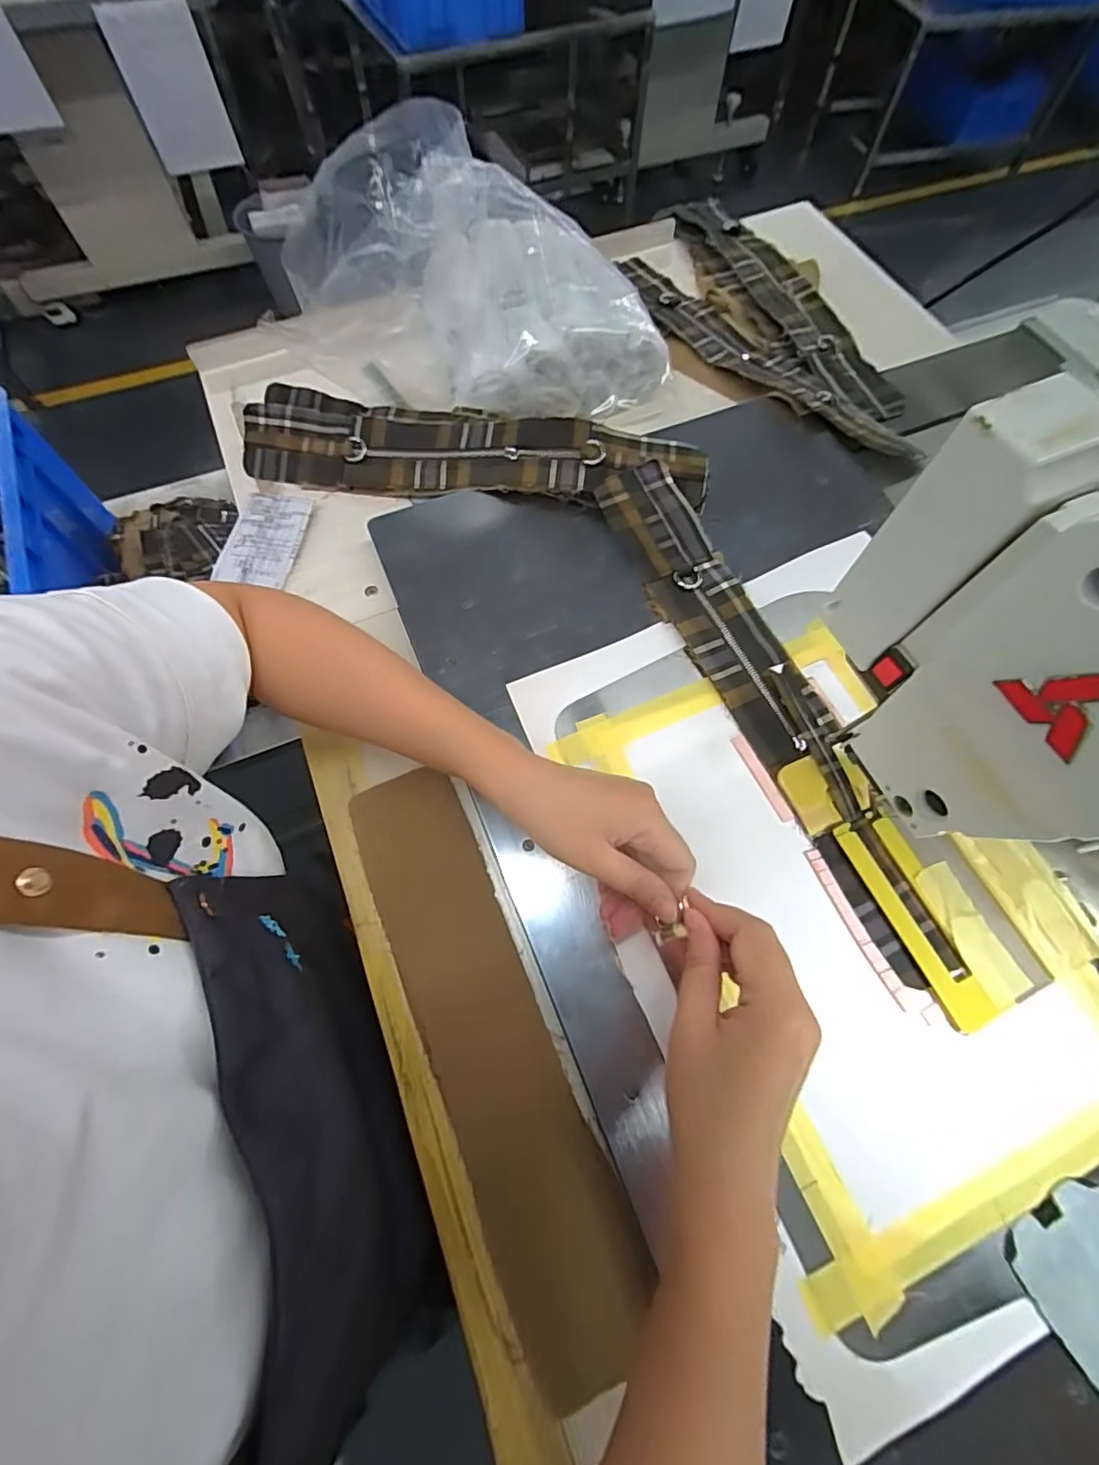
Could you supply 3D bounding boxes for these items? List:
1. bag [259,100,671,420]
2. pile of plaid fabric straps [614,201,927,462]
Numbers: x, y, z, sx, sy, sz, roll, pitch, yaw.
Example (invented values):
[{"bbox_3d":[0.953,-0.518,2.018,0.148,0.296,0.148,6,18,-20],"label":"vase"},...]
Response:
[{"bbox_3d":[-0.081,-0.423,0.510,0.395,0.168,0.167,3,67,2],"label":"bag"},{"bbox_3d":[0.246,-0.461,0.624,0.182,0.027,0.470,-28,69,-11],"label":"pile of plaid fabric straps"}]

